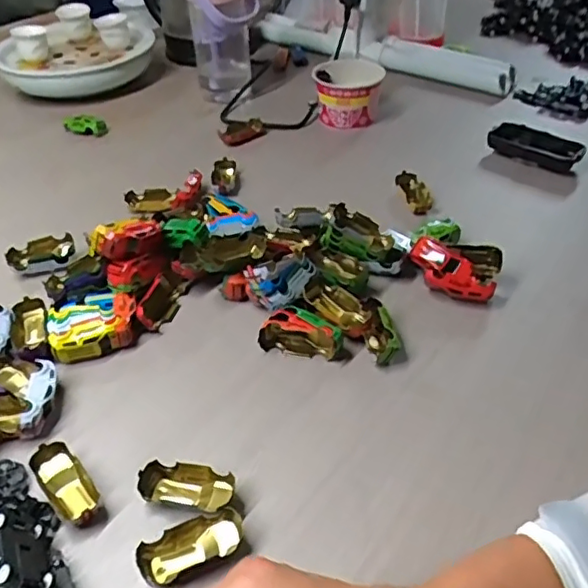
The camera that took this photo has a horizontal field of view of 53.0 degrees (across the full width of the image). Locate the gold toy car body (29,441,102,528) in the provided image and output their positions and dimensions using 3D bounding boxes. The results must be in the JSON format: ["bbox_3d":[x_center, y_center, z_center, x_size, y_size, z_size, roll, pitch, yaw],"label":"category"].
[{"bbox_3d":[-0.154,0.130,0.404,0.027,0.021,0.061,-33,50,-31],"label":"gold toy car body"}]

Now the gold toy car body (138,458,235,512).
[{"bbox_3d":[-0.072,0.130,0.399,0.061,0.014,0.026,5,42,7],"label":"gold toy car body"}]

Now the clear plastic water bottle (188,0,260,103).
[{"bbox_3d":[-0.097,-0.372,0.838,0.096,0.172,0.072,-5,41,-4],"label":"clear plastic water bottle"}]

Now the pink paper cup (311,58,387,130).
[{"bbox_3d":[0.074,-0.273,0.808,0.090,0.086,0.084,-1,41,1],"label":"pink paper cup"}]

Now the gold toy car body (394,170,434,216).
[{"bbox_3d":[0.134,-0.112,0.654,0.024,0.020,0.059,-14,56,-14],"label":"gold toy car body"}]

